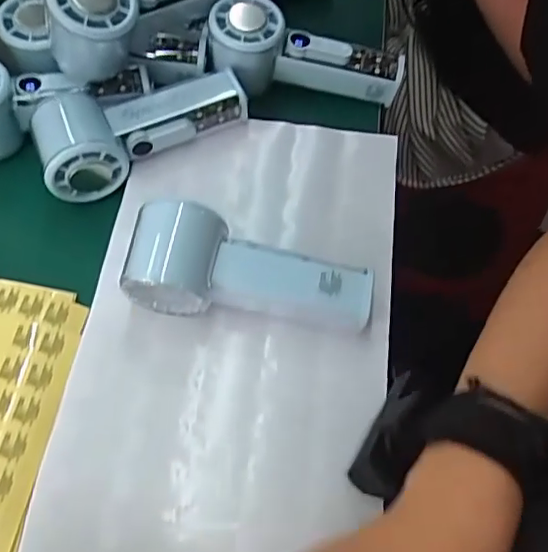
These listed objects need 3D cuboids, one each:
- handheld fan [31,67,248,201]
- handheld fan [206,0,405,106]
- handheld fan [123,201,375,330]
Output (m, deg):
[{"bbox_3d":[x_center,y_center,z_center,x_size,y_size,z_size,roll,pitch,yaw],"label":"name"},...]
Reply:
[{"bbox_3d":[-0.097,-0.115,0.419,0.152,0.051,0.065,-22,65,-11],"label":"handheld fan"},{"bbox_3d":[0.024,-0.173,0.451,0.151,0.050,0.054,11,63,-11],"label":"handheld fan"},{"bbox_3d":[-0.016,0.002,0.363,0.154,0.054,0.060,12,63,-10],"label":"handheld fan"}]

